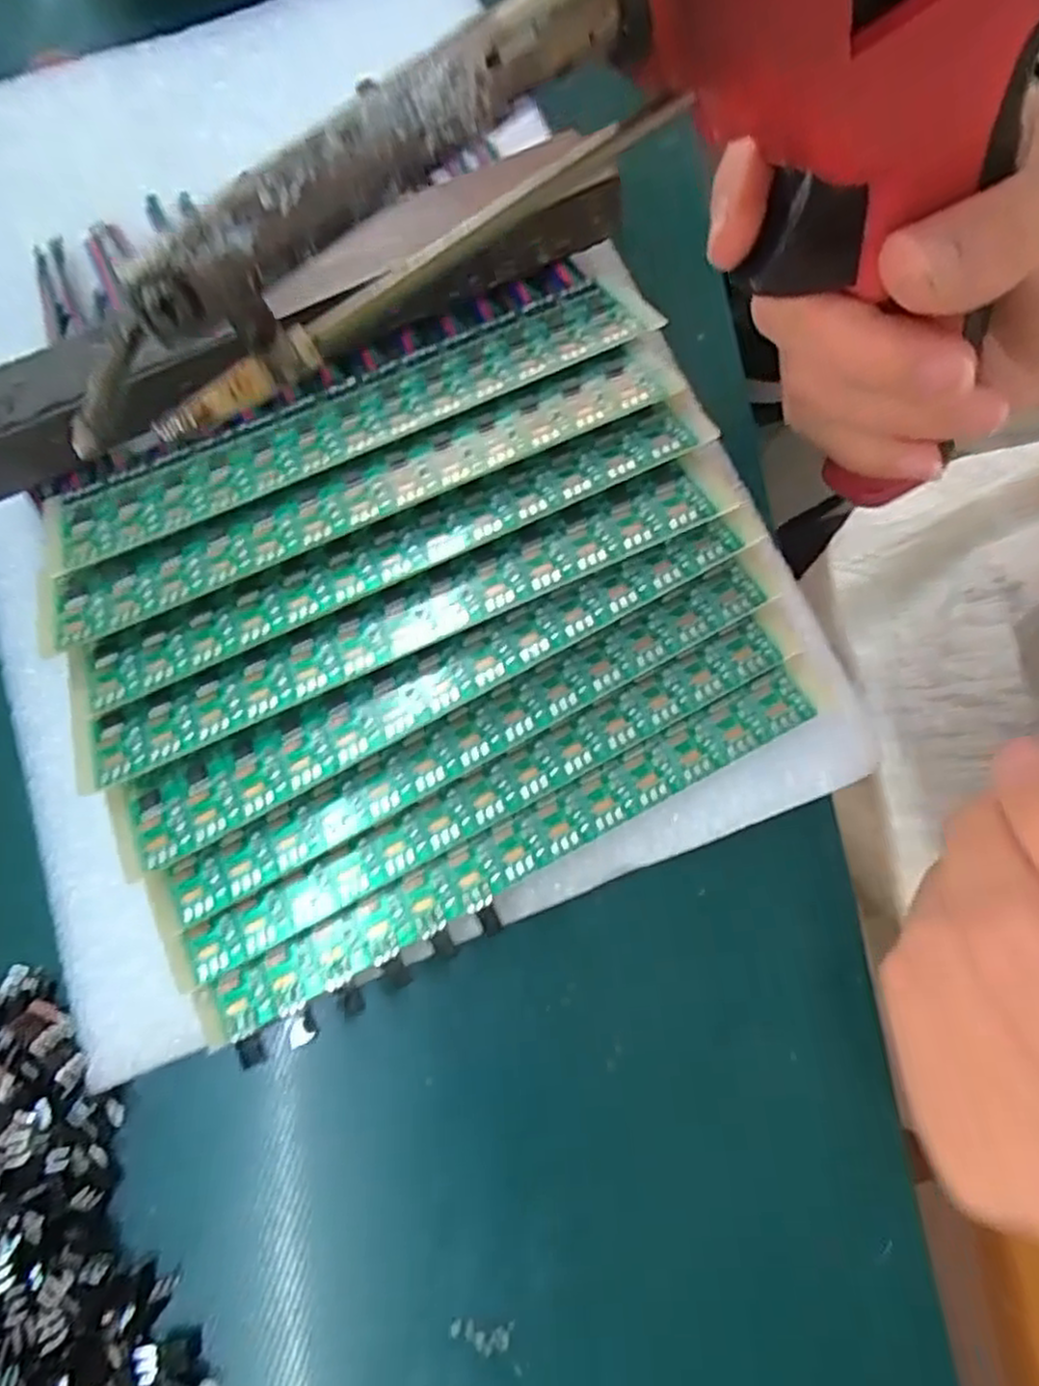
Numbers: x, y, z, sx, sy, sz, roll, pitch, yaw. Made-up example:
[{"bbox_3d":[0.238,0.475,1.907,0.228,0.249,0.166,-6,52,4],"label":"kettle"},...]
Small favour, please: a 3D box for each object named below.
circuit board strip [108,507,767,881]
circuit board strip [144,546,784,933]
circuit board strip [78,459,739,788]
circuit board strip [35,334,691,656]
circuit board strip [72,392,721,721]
[{"bbox_3d":[-0.017,-0.004,0.170,0.164,0.005,0.021,-25,75,-5],"label":"circuit board strip"},{"bbox_3d":[-0.011,0.010,0.174,0.163,0.005,0.016,-28,75,-6],"label":"circuit board strip"},{"bbox_3d":[-0.027,-0.018,0.172,0.162,0.004,0.020,-24,75,-5],"label":"circuit board strip"},{"bbox_3d":[-0.038,-0.051,0.180,0.164,0.006,0.022,-24,75,-5],"label":"circuit board strip"},{"bbox_3d":[-0.030,-0.036,0.176,0.161,0.005,0.019,-24,75,-5],"label":"circuit board strip"}]

